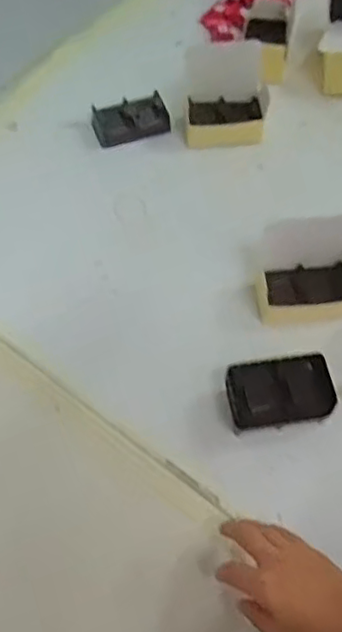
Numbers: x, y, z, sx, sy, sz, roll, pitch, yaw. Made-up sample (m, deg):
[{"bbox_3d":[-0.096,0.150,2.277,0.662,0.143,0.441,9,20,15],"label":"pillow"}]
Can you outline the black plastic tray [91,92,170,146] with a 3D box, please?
[{"bbox_3d":[-0.051,-0.252,0.813,0.094,0.023,0.060,-17,61,-10],"label":"black plastic tray"}]

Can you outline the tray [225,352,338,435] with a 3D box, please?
[{"bbox_3d":[0.103,0.078,0.619,0.098,0.046,0.062,-7,62,-3],"label":"tray"}]

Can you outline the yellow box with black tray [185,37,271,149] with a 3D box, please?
[{"bbox_3d":[0.069,-0.277,0.800,0.102,0.067,0.108,0,62,1],"label":"yellow box with black tray"}]

